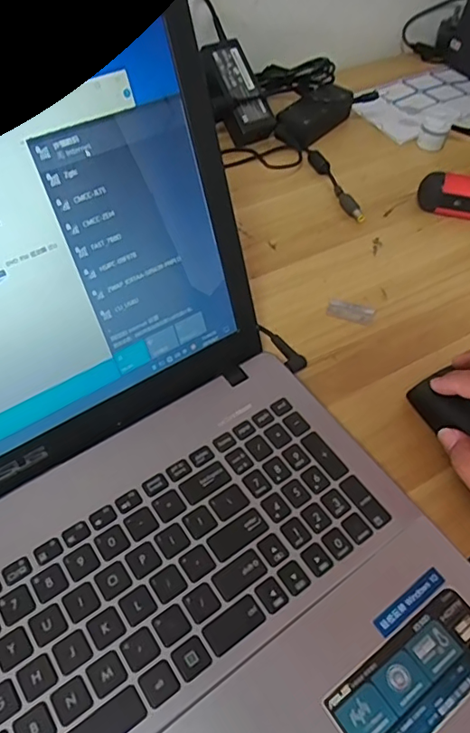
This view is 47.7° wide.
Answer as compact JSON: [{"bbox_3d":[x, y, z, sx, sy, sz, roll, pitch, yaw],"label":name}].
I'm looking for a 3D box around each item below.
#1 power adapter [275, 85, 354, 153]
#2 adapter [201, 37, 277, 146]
[{"bbox_3d":[0.091,-0.287,0.613,0.049,0.031,0.111,33,58,21],"label":"power adapter"},{"bbox_3d":[-0.002,-0.305,0.582,0.055,0.026,0.115,-23,91,-18],"label":"adapter"}]

